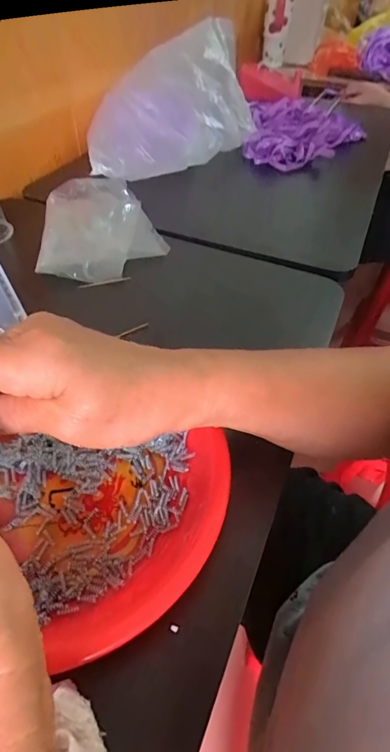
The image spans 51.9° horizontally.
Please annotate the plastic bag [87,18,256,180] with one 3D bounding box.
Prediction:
[{"bbox_3d":[-0.024,-0.418,0.623,0.157,0.149,0.315,25,51,20],"label":"plastic bag"}]

